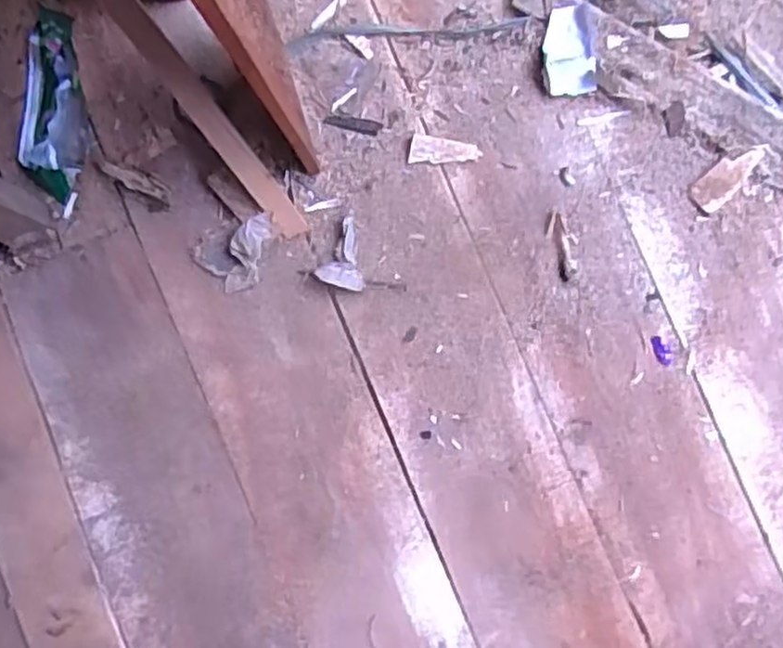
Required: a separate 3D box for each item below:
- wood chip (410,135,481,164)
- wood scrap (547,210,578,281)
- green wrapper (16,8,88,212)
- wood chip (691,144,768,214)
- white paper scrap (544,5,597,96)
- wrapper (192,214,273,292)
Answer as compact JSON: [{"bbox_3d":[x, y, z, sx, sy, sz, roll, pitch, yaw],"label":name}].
[{"bbox_3d":[0.063,-0.202,0.863,0.082,0.013,0.033,2,86,-3],"label":"wood chip"},{"bbox_3d":[0.201,-0.092,0.860,0.029,0.007,0.079,-16,87,-4],"label":"wood scrap"},{"bbox_3d":[-0.383,-0.240,0.834,0.078,0.027,0.214,-3,86,-3],"label":"green wrapper"},{"bbox_3d":[0.398,-0.175,0.871,0.101,0.012,0.039,-42,89,-5],"label":"wood chip"},{"bbox_3d":[0.207,-0.319,0.871,0.057,0.023,0.098,-7,86,-4],"label":"white paper scrap"},{"bbox_3d":[-0.171,-0.076,0.826,0.091,0.034,0.069,-19,87,-4],"label":"wrapper"}]

